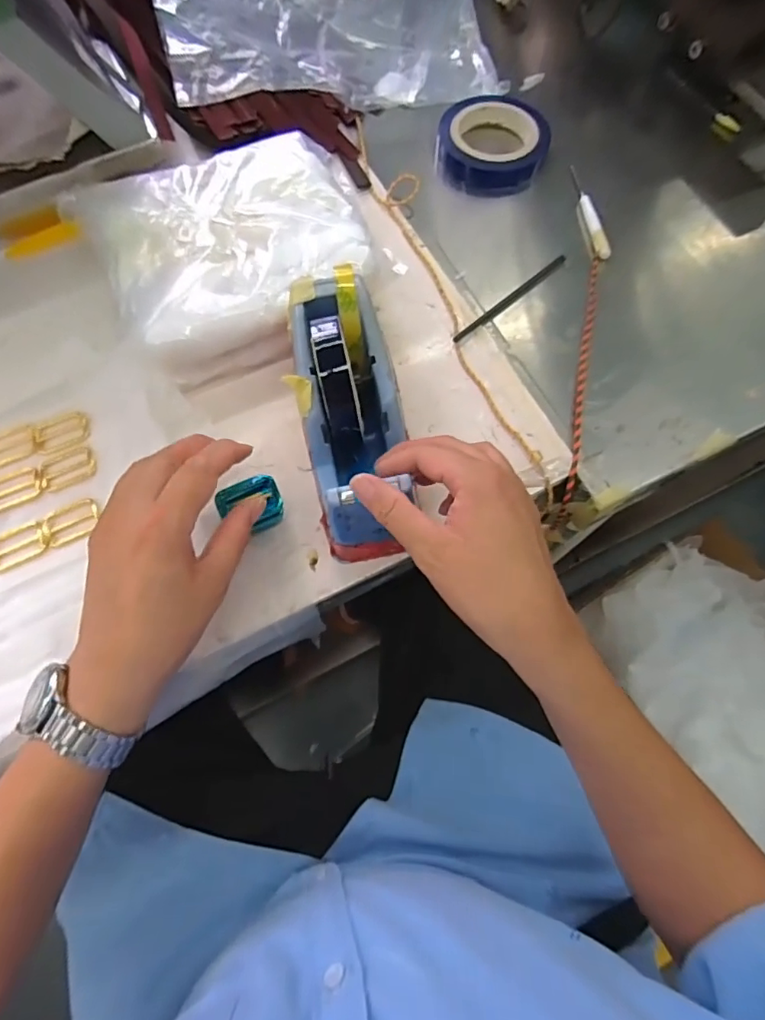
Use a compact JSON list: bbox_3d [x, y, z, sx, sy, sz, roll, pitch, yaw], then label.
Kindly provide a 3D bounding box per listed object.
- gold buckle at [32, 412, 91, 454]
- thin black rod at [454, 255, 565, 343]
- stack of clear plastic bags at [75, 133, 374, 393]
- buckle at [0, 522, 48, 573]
[{"bbox_3d":[-0.283,-0.069,0.466,0.049,0.004,0.030,-25,72,-8],"label":"gold buckle"},{"bbox_3d":[0.121,-0.199,0.496,0.141,0.005,0.009,-39,76,-12],"label":"thin black rod"},{"bbox_3d":[-0.130,-0.235,0.482,0.235,0.060,0.214,-24,72,-8],"label":"stack of clear plastic bags"},{"bbox_3d":[-0.298,0.028,0.430,0.045,0.004,0.031,-27,72,-9],"label":"buckle"}]

